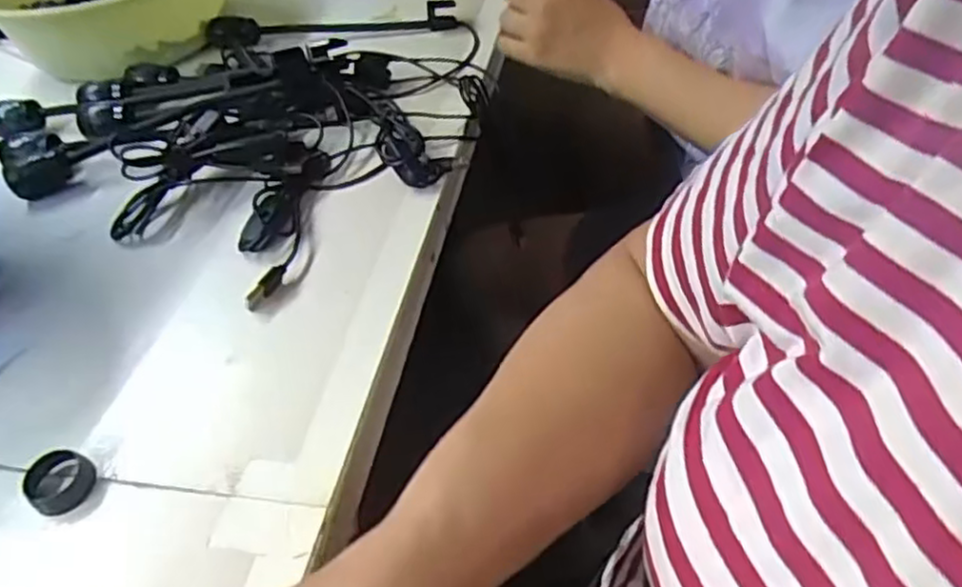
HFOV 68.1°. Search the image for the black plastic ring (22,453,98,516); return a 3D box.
[{"bbox_3d":[-0.193,0.086,0.327,0.027,0.014,0.028,-4,44,4],"label":"black plastic ring"}]

